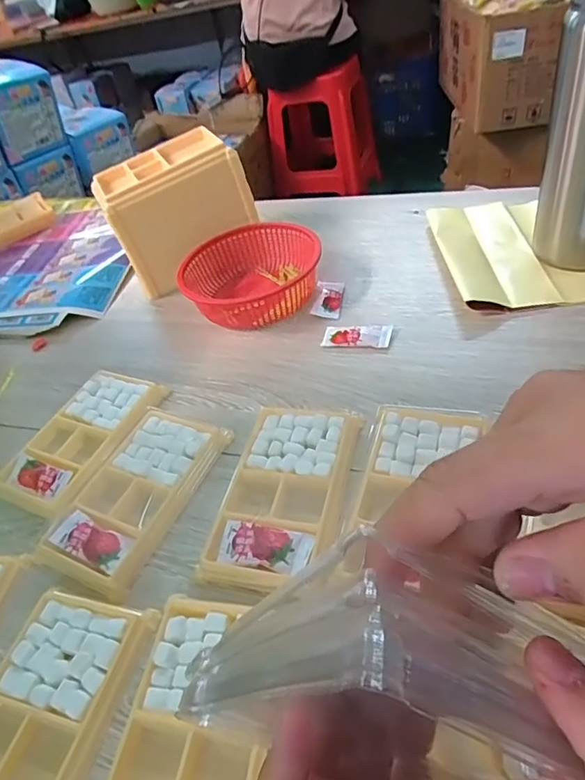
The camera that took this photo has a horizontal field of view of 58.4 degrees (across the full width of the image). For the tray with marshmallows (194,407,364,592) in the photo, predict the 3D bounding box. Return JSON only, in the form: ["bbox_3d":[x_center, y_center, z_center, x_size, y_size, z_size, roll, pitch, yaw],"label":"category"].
[{"bbox_3d":[-0.004,0.065,0.341,0.075,0.021,0.130,4,47,19],"label":"tray with marshmallows"}]

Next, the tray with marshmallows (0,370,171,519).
[{"bbox_3d":[-0.165,0.036,0.413,0.075,0.019,0.130,10,49,24],"label":"tray with marshmallows"}]

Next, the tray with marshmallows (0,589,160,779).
[{"bbox_3d":[-0.133,0.172,0.269,0.077,0.013,0.132,5,47,20],"label":"tray with marshmallows"}]

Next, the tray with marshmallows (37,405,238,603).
[{"bbox_3d":[-0.108,0.068,0.363,0.073,0.015,0.132,14,50,27],"label":"tray with marshmallows"}]

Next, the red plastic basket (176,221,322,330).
[{"bbox_3d":[-0.036,-0.112,0.510,0.127,0.045,0.127,-3,45,13],"label":"red plastic basket"}]

